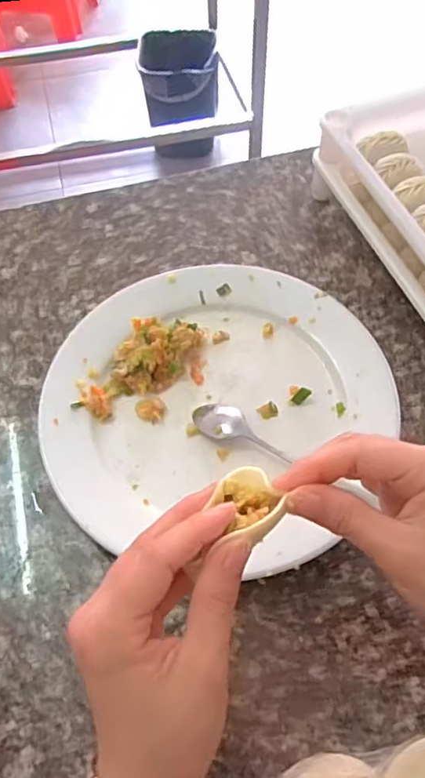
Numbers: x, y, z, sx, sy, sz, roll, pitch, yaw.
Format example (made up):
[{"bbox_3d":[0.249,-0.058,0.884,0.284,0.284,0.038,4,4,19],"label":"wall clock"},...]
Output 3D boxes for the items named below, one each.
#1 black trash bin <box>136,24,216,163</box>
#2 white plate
[{"bbox_3d":[-0.090,-0.818,1.616,0.207,0.304,0.219,1,58,2],"label":"black trash bin"},{"bbox_3d":[0.003,0.007,0.414,0.240,0.032,0.230,-1,59,2],"label":"white plate"}]

